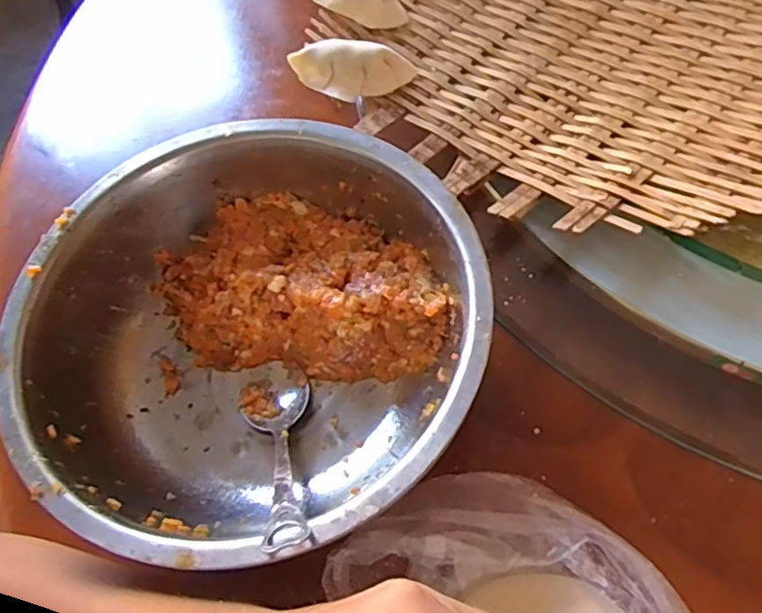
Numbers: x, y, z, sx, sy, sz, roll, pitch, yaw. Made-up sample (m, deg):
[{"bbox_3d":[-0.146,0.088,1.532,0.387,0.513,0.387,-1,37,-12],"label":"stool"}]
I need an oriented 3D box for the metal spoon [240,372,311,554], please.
[{"bbox_3d":[-0.051,0.072,0.301,0.036,0.016,0.140,-16,22,-5],"label":"metal spoon"}]

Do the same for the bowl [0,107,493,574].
[{"bbox_3d":[-0.062,0.017,0.331,0.222,0.085,0.227,-2,61,3],"label":"bowl"}]

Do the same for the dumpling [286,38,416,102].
[{"bbox_3d":[-0.016,-0.148,0.384,0.076,0.021,0.031,-1,60,-11],"label":"dumpling"}]

